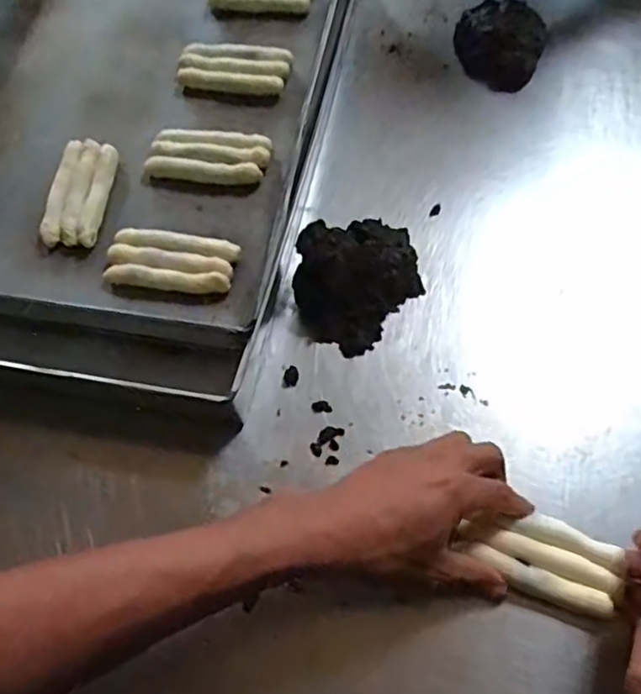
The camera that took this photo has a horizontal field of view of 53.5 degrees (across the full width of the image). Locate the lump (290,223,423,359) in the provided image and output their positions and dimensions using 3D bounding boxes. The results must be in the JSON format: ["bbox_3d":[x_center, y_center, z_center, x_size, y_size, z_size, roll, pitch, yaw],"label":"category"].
[{"bbox_3d":[0.031,-0.055,0.526,0.101,0.053,0.107,-2,61,3],"label":"lump"}]

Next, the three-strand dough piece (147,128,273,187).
[{"bbox_3d":[-0.100,-0.176,0.575,0.105,0.012,0.052,10,62,10],"label":"three-strand dough piece"}]

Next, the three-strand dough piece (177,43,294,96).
[{"bbox_3d":[-0.085,-0.271,0.617,0.109,0.015,0.048,12,63,10],"label":"three-strand dough piece"}]

